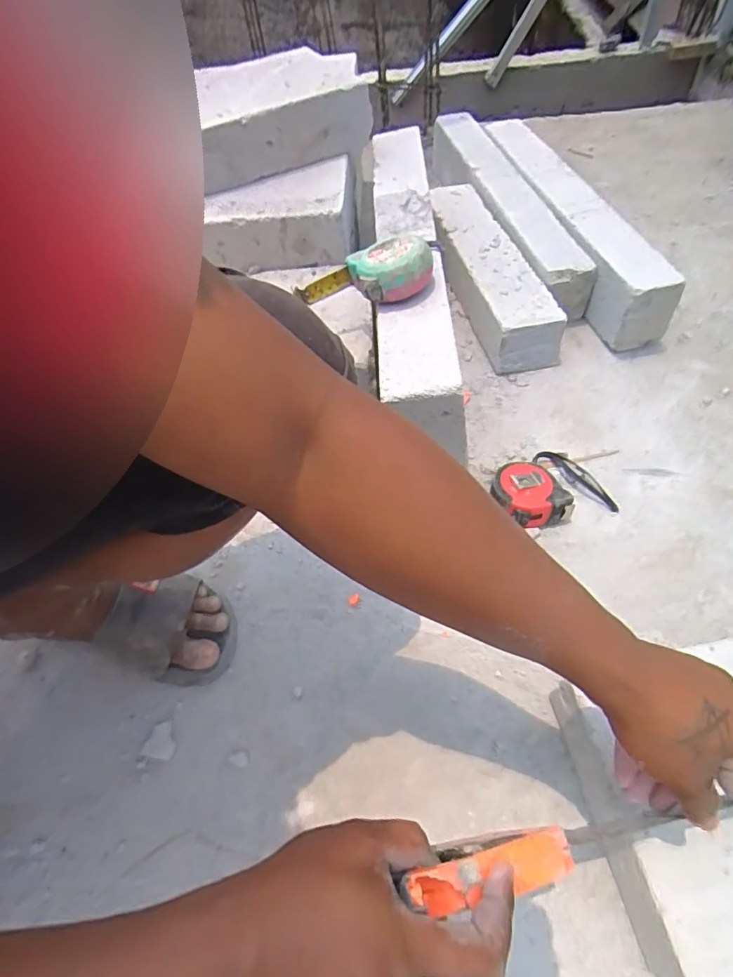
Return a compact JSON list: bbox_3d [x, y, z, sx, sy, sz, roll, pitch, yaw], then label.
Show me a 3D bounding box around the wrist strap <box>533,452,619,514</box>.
[{"bbox_3d":[0.263,-0.011,0.638,0.026,0.012,0.114,-40,61,-21],"label":"wrist strap"}]

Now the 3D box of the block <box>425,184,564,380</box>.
[{"bbox_3d":[0.189,-0.374,0.851,0.102,0.079,0.451,-11,54,-2],"label":"block"}]

